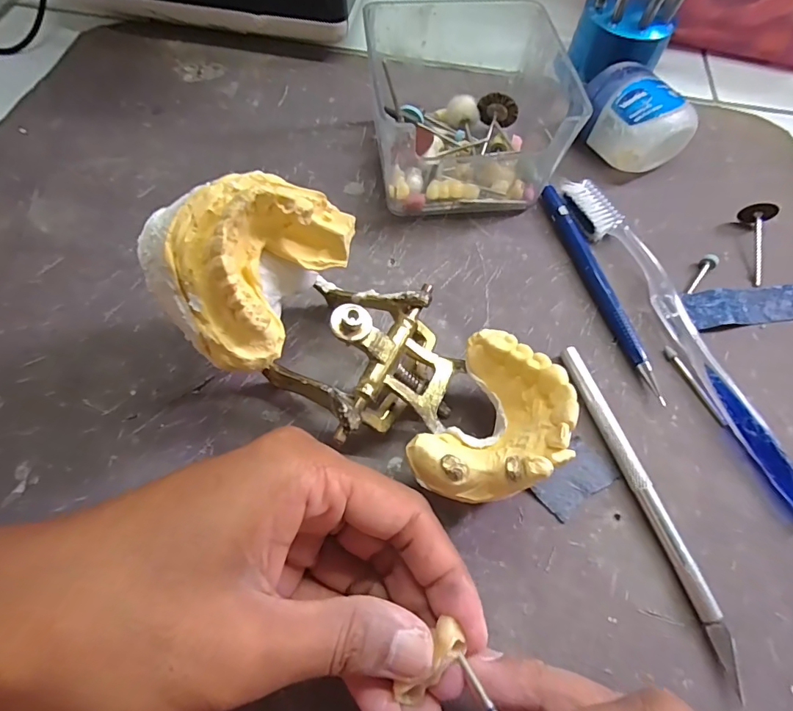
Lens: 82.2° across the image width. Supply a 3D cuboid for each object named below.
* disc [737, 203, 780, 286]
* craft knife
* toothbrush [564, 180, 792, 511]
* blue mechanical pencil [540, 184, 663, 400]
[{"bbox_3d":[0.194,-0.062,0.245,0.016,0.014,0.046,18,64,6],"label":"disc"},{"bbox_3d":[0.101,0.056,0.185,0.007,0.009,0.133,-15,65,-10],"label":"craft knife"},{"bbox_3d":[0.136,-0.015,0.220,0.021,0.013,0.185,-20,66,-12],"label":"toothbrush"},{"bbox_3d":[0.101,-0.036,0.230,0.008,0.010,0.126,-12,65,-9],"label":"blue mechanical pencil"}]

